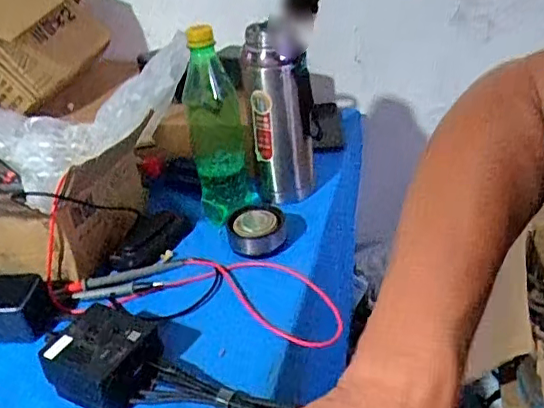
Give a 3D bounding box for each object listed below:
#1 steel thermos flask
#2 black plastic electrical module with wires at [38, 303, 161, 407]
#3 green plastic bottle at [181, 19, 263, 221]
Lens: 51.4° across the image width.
[{"bbox_3d":[0.010,-0.105,0.700,0.075,0.208,0.065,-2,32,7],"label":"steel thermos flask"},{"bbox_3d":[-0.148,0.135,0.499,0.094,0.048,0.077,11,36,26],"label":"black plastic electrical module with wires"},{"bbox_3d":[-0.067,-0.102,0.674,0.069,0.225,0.076,-18,33,-19],"label":"green plastic bottle"}]

